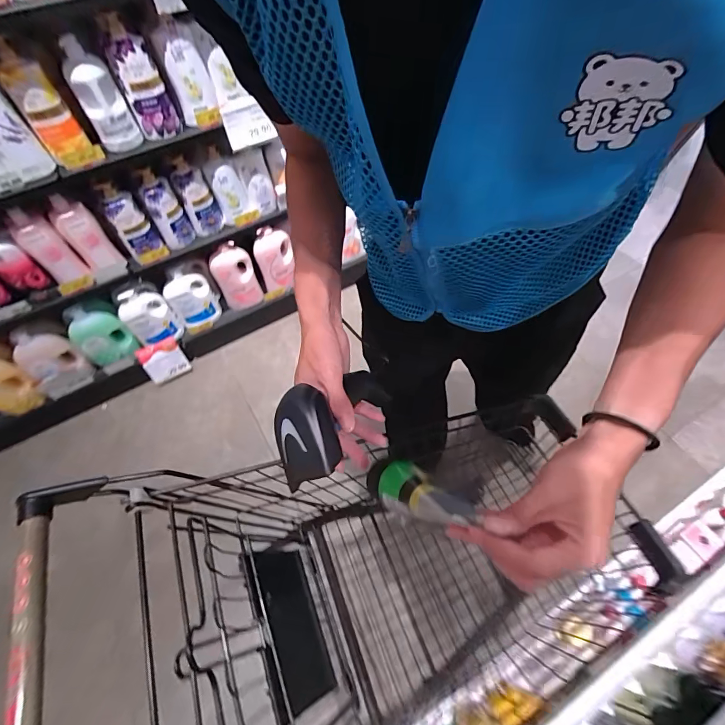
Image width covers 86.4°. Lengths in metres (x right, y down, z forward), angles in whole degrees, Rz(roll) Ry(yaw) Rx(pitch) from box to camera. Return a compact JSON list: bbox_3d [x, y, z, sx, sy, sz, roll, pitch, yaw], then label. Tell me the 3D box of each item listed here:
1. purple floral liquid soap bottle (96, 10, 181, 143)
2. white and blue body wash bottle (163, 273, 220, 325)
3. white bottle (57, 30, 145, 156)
[{"bbox_3d":[-0.558,-0.702,0.963,0.101,0.252,0.087,-25,59,-12],"label":"purple floral liquid soap bottle"},{"bbox_3d":[-0.650,-0.234,1.492,0.153,0.224,0.070,-27,60,-13],"label":"white and blue body wash bottle"},{"bbox_3d":[-0.639,-0.645,0.941,0.097,0.235,0.040,-26,59,-12],"label":"white bottle"}]

